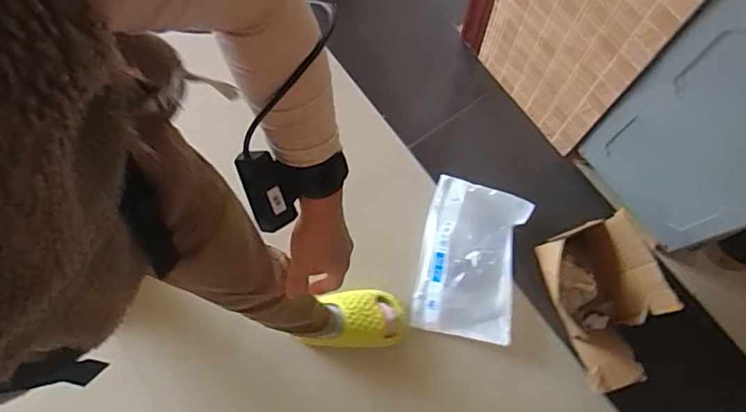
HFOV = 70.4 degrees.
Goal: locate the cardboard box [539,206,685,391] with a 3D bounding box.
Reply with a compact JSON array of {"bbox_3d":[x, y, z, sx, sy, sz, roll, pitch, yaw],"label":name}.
[{"bbox_3d":[0.459,0.195,1.047,0.182,0.169,0.308,-18,75,-3],"label":"cardboard box"}]

